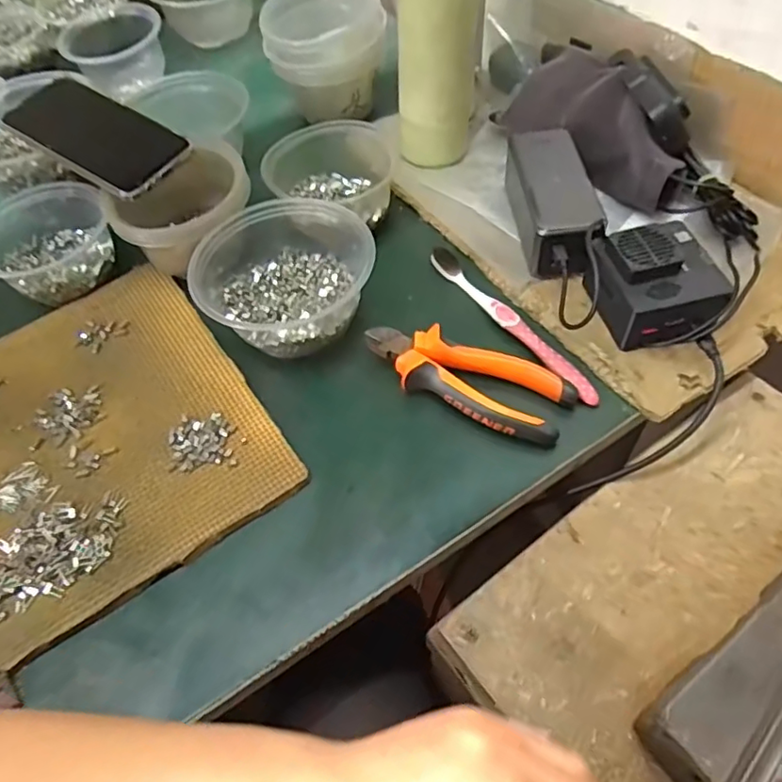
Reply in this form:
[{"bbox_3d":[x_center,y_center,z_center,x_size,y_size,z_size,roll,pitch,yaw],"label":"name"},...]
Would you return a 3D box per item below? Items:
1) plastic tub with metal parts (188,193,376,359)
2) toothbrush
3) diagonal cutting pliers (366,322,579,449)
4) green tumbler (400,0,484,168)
[{"bbox_3d":[-0.079,-0.101,0.477,0.131,0.061,0.144,0,59,1],"label":"plastic tub with metal parts"},{"bbox_3d":[0.091,-0.054,0.462,0.015,0.015,0.182,-31,63,-16],"label":"toothbrush"},{"bbox_3d":[0.051,-0.008,0.432,0.151,0.028,0.053,24,62,15],"label":"diagonal cutting pliers"},{"bbox_3d":[0.035,-0.292,0.507,0.077,0.195,0.070,10,60,7],"label":"green tumbler"}]

